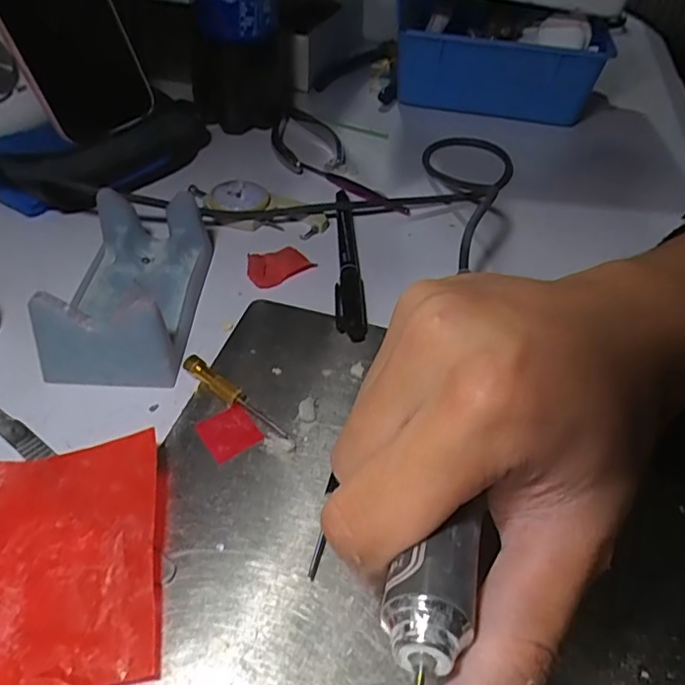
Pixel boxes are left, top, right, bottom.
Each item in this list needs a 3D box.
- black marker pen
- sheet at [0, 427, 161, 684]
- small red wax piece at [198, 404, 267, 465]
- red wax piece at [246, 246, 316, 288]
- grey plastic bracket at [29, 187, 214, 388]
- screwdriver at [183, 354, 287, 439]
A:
[{"bbox_3d":[0.002,-0.055,0.327,0.014,0.011,0.147,0,45,-4],"label":"black marker pen"},{"bbox_3d":[-0.096,0.072,0.189,0.065,0.014,0.084,-6,46,-9],"label":"sheet"},{"bbox_3d":[-0.048,0.037,0.236,0.022,0.004,0.023,-26,52,-27],"label":"small red wax piece"},{"bbox_3d":[-0.038,-0.047,0.317,0.040,0.008,0.028,-33,55,-31],"label":"red wax piece"},{"bbox_3d":[-0.105,-0.031,0.276,0.062,0.036,0.109,2,45,-2],"label":"grey plastic bracket"},{"bbox_3d":[-0.049,0.024,0.246,0.060,0.007,0.008,31,51,25],"label":"screwdriver"}]

